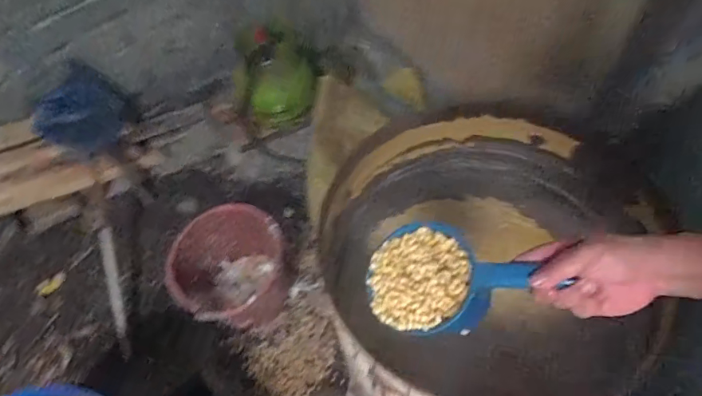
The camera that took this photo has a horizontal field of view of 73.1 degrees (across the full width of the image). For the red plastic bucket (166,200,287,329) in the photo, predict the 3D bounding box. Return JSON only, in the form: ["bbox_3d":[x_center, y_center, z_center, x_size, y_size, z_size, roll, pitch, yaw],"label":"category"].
[{"bbox_3d":[-0.325,0.213,1.303,0.293,0.250,0.318,-13,55,-4],"label":"red plastic bucket"}]

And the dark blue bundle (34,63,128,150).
[{"bbox_3d":[-0.847,-0.261,1.489,0.267,0.225,0.078,-32,58,-16],"label":"dark blue bundle"}]

